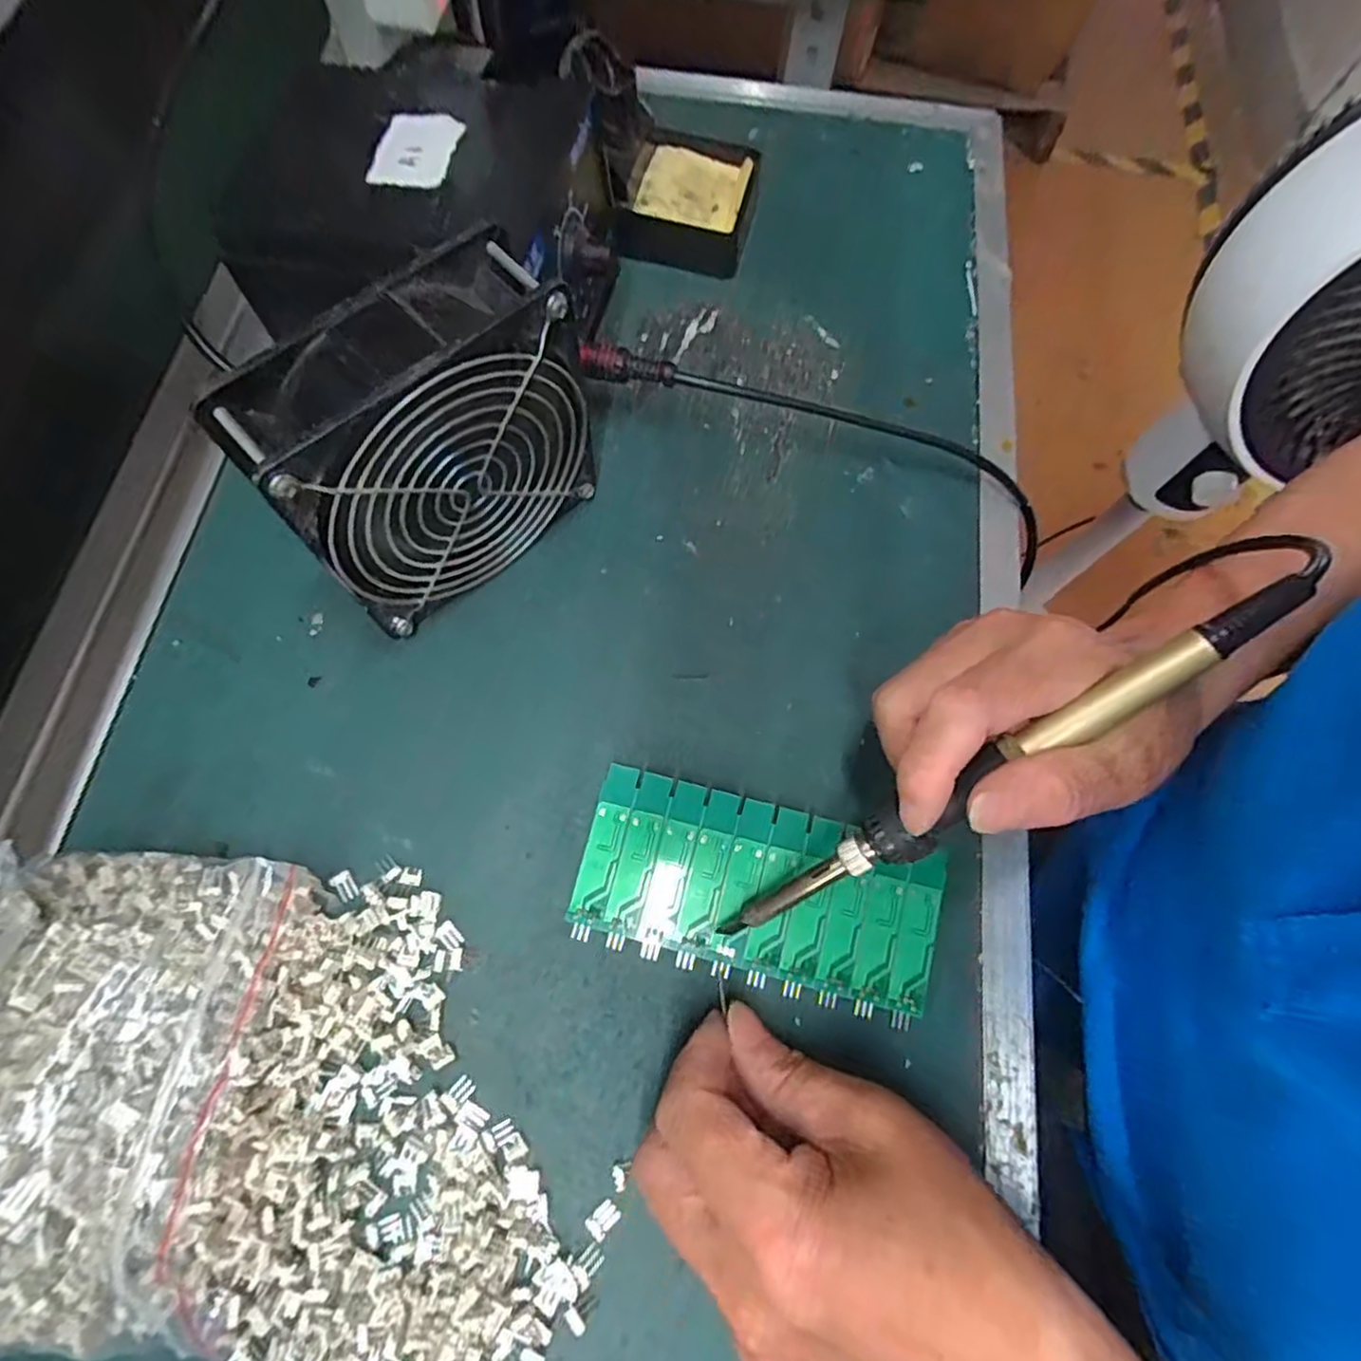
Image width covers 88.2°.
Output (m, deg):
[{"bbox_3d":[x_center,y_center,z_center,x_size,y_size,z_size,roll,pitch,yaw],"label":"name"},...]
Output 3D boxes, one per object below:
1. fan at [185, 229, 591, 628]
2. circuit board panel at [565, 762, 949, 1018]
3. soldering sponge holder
[{"bbox_3d":[-0.090,-0.086,0.274,0.122,0.121,0.046,-42,76,-15],"label":"fan"},{"bbox_3d":[0.031,0.081,0.275,0.137,0.009,0.063,17,70,3],"label":"circuit board panel"},{"bbox_3d":[0.005,-0.264,0.391,0.068,0.028,0.080,9,70,2],"label":"soldering sponge holder"}]

